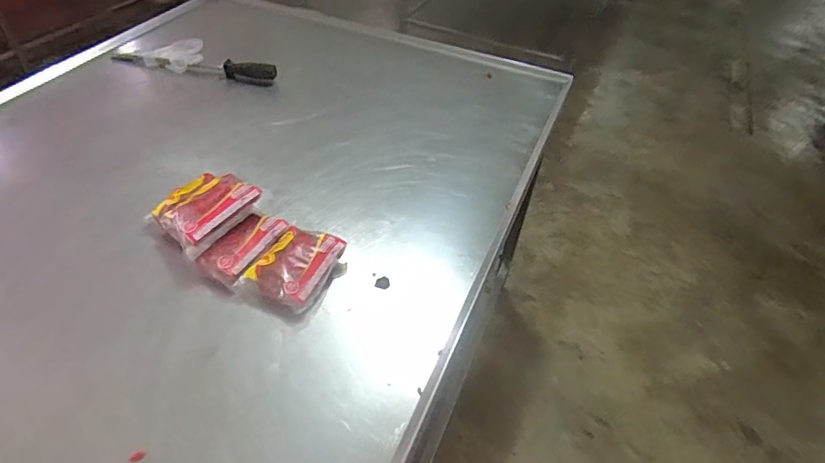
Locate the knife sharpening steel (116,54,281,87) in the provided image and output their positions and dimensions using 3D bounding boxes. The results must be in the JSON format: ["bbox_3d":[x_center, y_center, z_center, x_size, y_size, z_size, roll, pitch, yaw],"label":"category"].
[{"bbox_3d":[-0.514,-0.390,1.193,0.392,0.050,0.033,9,45,4],"label":"knife sharpening steel"}]

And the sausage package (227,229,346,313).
[{"bbox_3d":[-0.176,0.055,0.764,0.112,0.052,0.137,23,47,17],"label":"sausage package"}]

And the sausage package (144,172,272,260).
[{"bbox_3d":[-0.333,-0.042,0.810,0.163,0.033,0.143,28,64,35],"label":"sausage package"}]

